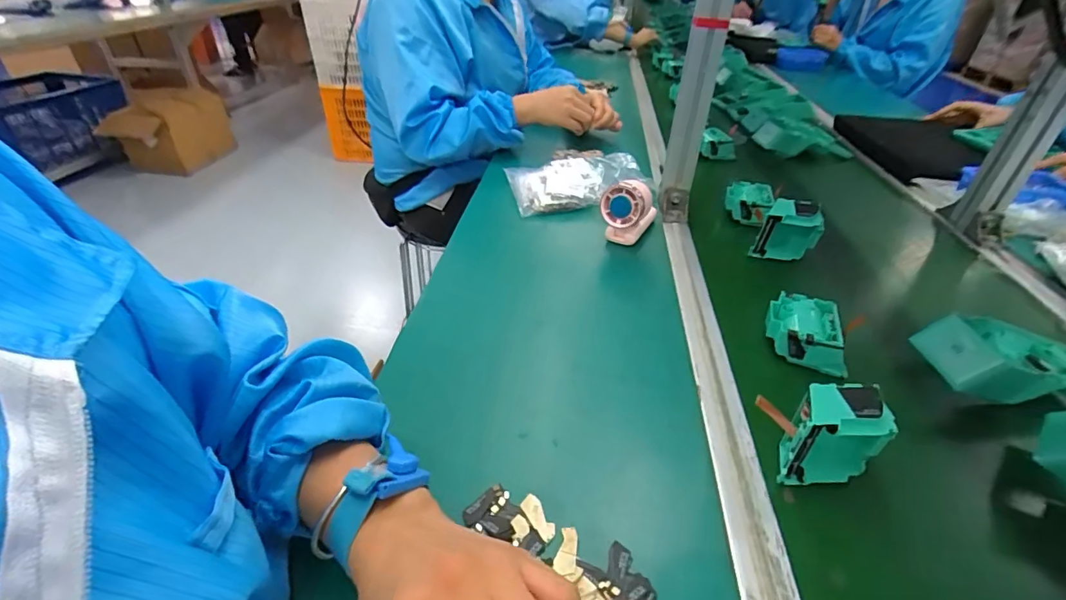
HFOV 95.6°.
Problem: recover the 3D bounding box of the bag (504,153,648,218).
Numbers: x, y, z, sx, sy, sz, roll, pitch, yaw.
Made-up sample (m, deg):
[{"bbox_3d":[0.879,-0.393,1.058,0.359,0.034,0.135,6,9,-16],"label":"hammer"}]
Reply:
[{"bbox_3d":[0.078,-0.191,0.788,0.227,0.048,0.130,-11,36,-10],"label":"bag"}]

